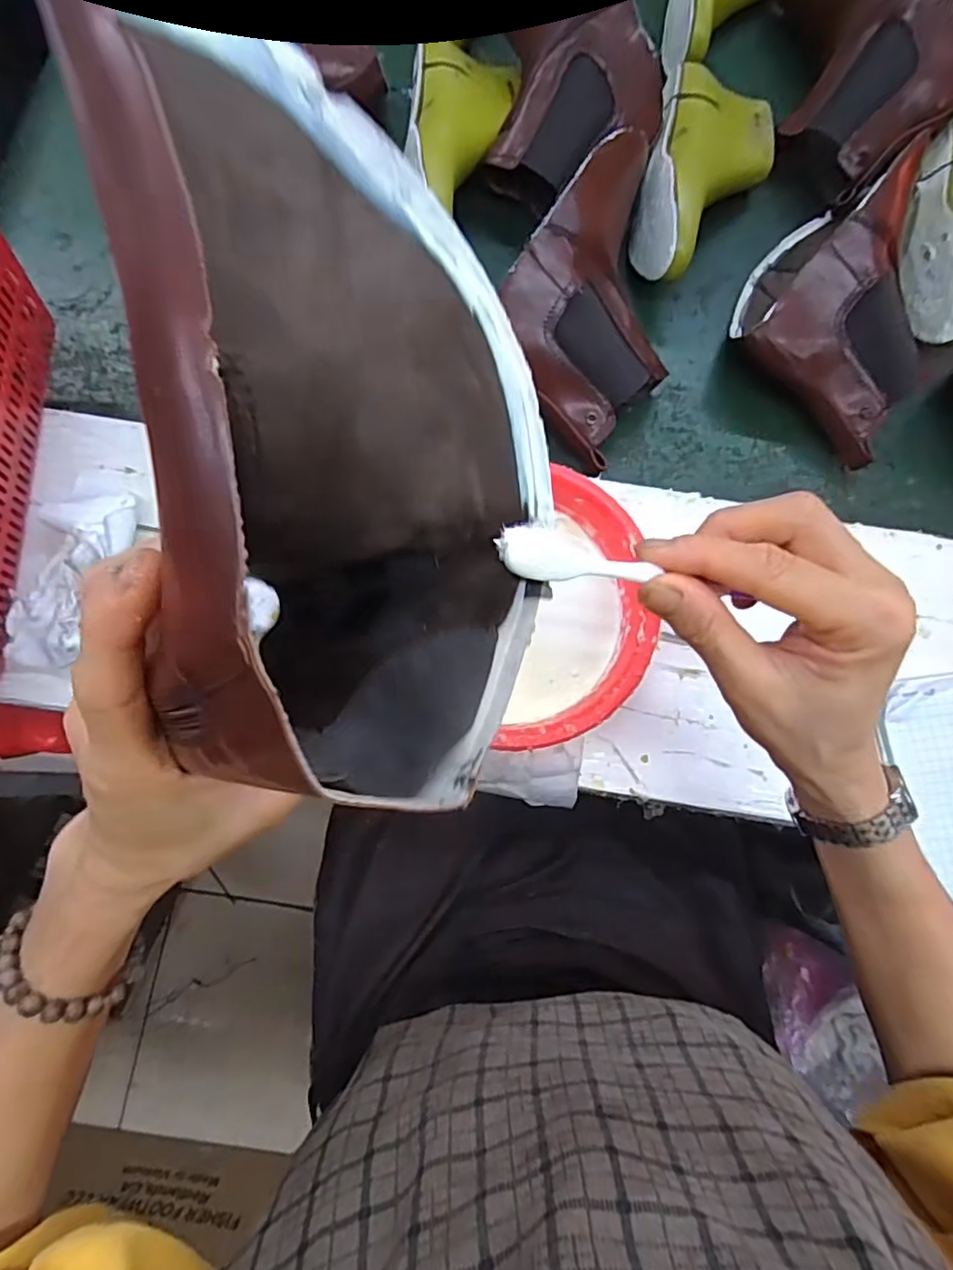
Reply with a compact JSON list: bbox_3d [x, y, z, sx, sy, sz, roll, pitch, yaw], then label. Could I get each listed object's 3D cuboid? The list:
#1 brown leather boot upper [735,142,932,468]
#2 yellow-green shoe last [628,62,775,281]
[{"bbox_3d":[0.324,-0.293,0.511,0.167,0.105,0.233,34,79,7],"label":"brown leather boot upper"},{"bbox_3d":[0.209,-0.413,0.549,0.105,0.075,0.230,14,78,3],"label":"yellow-green shoe last"}]

